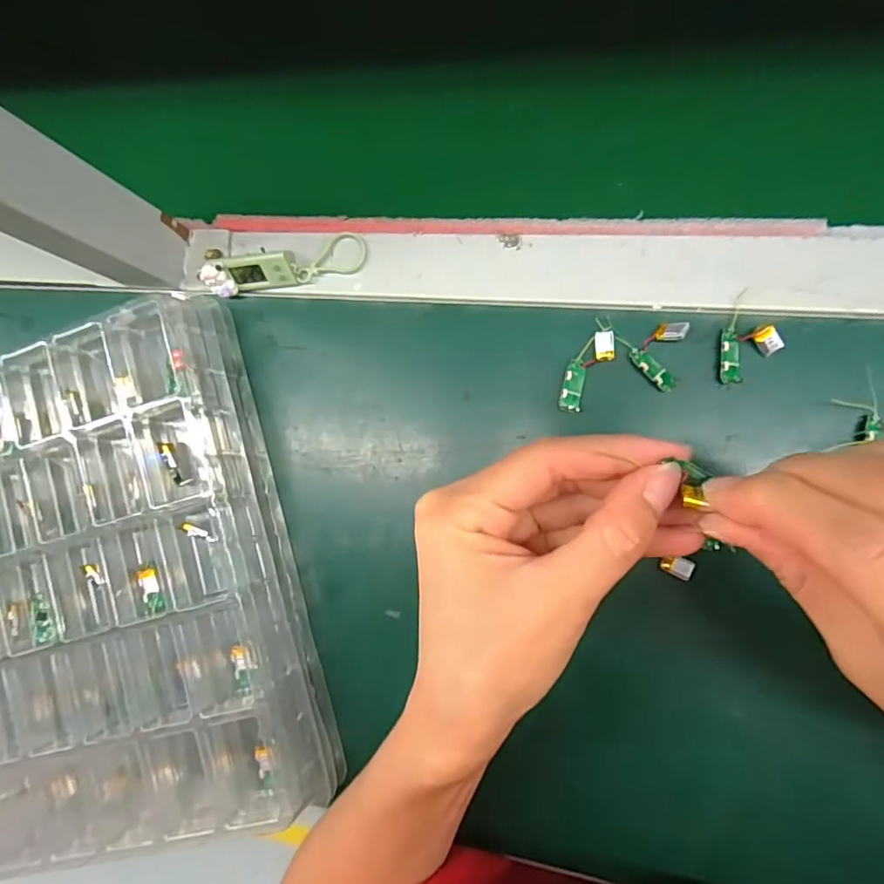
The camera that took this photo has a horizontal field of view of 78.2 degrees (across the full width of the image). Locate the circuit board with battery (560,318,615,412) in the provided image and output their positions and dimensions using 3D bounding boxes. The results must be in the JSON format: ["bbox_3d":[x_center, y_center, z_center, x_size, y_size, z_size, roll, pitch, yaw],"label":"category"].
[{"bbox_3d":[0.078,-0.040,0.293,0.018,0.005,0.050,26,94,12],"label":"circuit board with battery"}]

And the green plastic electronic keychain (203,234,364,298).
[{"bbox_3d":[-0.096,-0.108,0.328,0.098,0.020,0.023,-9,86,12],"label":"green plastic electronic keychain"}]

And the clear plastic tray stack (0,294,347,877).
[{"bbox_3d":[-0.218,0.088,0.333,0.255,0.044,0.301,-18,84,11],"label":"clear plastic tray stack"}]

